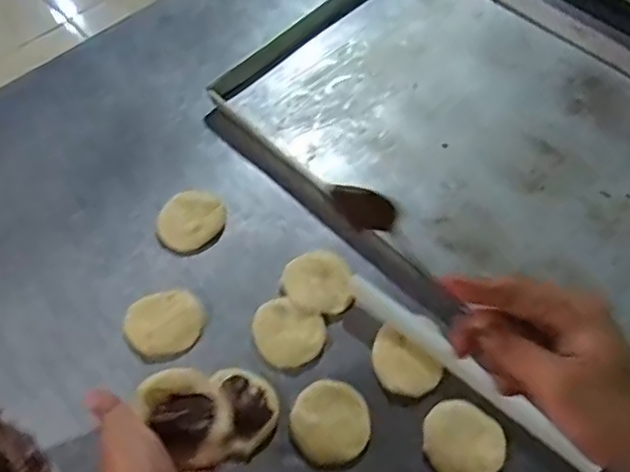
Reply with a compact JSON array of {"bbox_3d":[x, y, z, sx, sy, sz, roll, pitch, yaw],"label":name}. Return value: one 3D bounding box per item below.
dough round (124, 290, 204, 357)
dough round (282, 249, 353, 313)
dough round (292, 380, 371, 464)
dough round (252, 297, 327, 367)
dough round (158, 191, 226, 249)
[{"bbox_3d":[-0.157,0.092,0.611,0.077,0.017,0.064,-13,62,-9],"label":"dough round"},{"bbox_3d":[0.002,0.051,0.634,0.070,0.015,0.066,1,61,-2],"label":"dough round"},{"bbox_3d":[0.016,0.179,0.565,0.073,0.010,0.075,1,61,-2],"label":"dough round"},{"bbox_3d":[-0.029,0.102,0.609,0.075,0.012,0.063,22,62,10],"label":"dough round"},{"bbox_3d":[-0.145,-0.021,0.674,0.076,0.011,0.072,-4,63,7],"label":"dough round"}]

